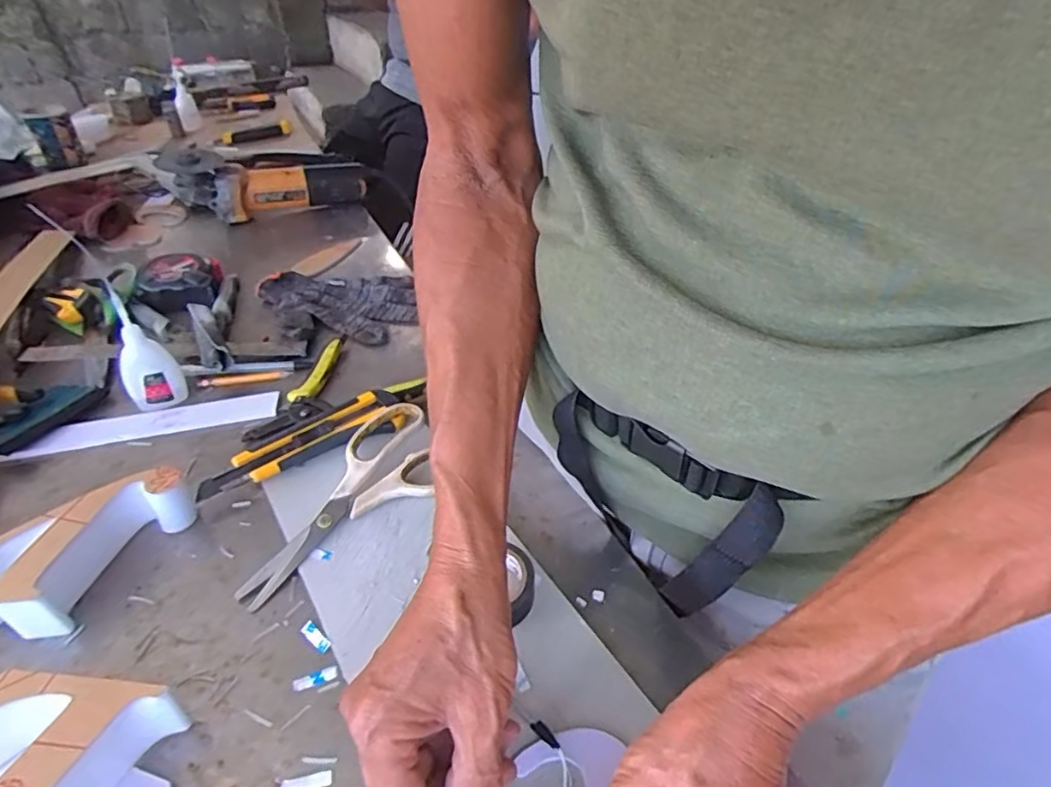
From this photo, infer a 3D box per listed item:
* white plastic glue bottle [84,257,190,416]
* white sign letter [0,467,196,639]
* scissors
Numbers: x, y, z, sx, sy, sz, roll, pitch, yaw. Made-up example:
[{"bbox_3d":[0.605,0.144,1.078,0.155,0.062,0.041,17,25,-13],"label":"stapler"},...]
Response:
[{"bbox_3d":[-0.333,-0.043,0.520,0.044,0.127,0.021,-27,46,-31],"label":"white plastic glue bottle"},{"bbox_3d":[-0.298,0.102,0.405,0.062,0.042,0.127,16,41,19],"label":"white sign letter"},{"bbox_3d":[-0.122,0.077,0.446,0.076,0.032,0.184,13,39,16],"label":"scissors"}]

